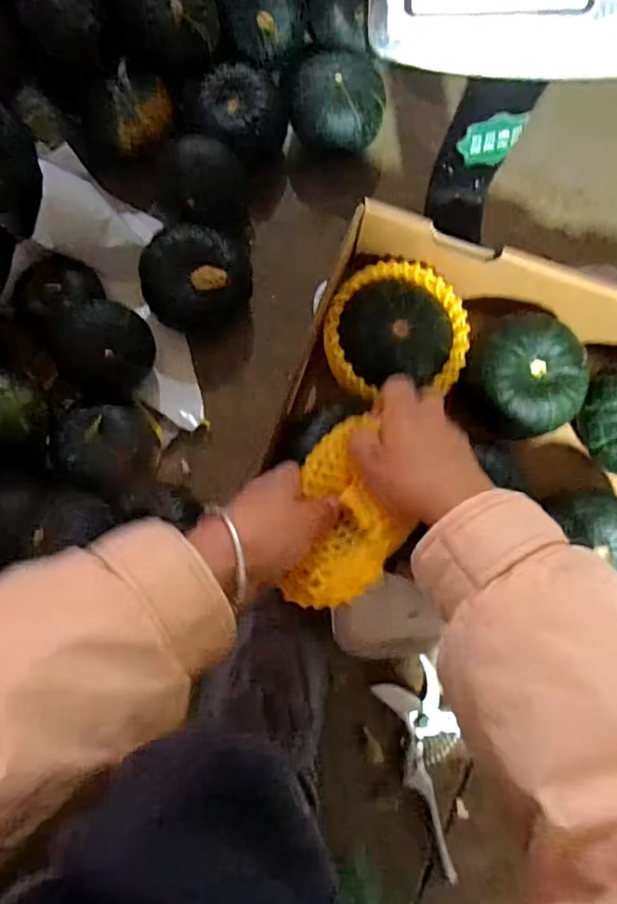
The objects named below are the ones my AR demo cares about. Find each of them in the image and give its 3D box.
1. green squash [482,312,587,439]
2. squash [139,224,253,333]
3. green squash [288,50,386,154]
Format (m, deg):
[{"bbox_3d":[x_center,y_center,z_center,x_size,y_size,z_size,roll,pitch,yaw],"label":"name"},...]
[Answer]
[{"bbox_3d":[0.177,-0.059,0.458,0.073,0.056,0.087,-15,82,-4],"label":"green squash"},{"bbox_3d":[-0.110,-0.170,0.560,0.105,0.068,0.101,-6,82,-2],"label":"squash"},{"bbox_3d":[0.030,-0.356,0.595,0.096,0.071,0.081,-2,82,-2],"label":"green squash"}]

